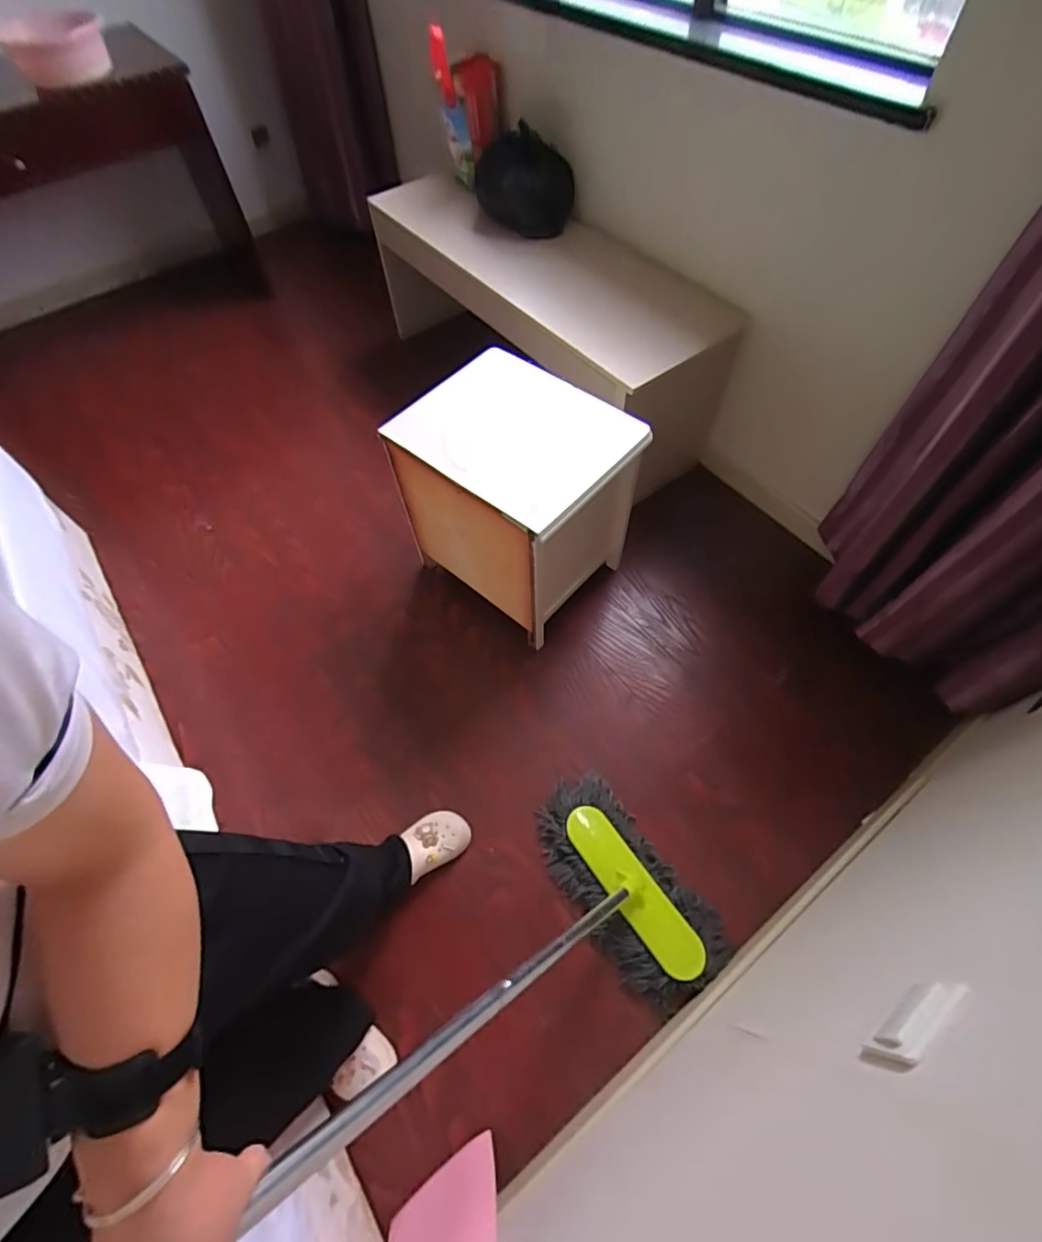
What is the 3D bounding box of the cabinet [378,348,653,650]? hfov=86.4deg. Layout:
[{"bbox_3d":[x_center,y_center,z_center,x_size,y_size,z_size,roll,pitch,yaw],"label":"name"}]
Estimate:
[{"bbox_3d":[-0.016,-0.319,1.439,0.539,0.458,0.426,34,66,20],"label":"cabinet"}]

